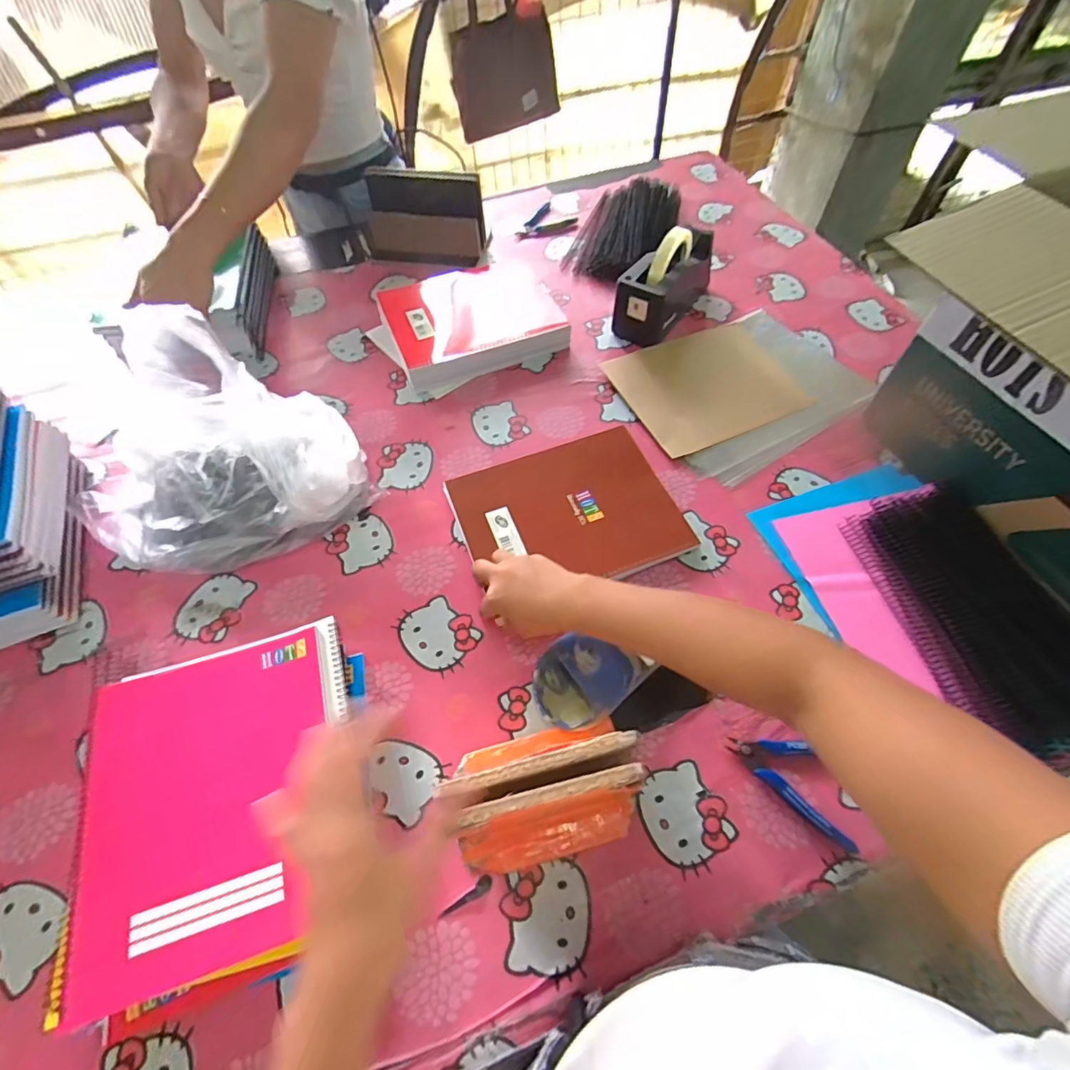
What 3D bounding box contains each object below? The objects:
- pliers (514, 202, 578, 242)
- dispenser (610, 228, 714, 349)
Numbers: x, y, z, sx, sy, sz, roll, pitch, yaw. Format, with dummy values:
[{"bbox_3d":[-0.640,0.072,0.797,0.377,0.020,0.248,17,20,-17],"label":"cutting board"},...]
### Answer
[{"bbox_3d":[0.029,-0.594,0.991,0.090,0.014,0.116,28,63,18],"label":"pliers"},{"bbox_3d":[0.199,-0.393,0.785,0.082,0.127,0.193,28,62,18],"label":"dispenser"}]

